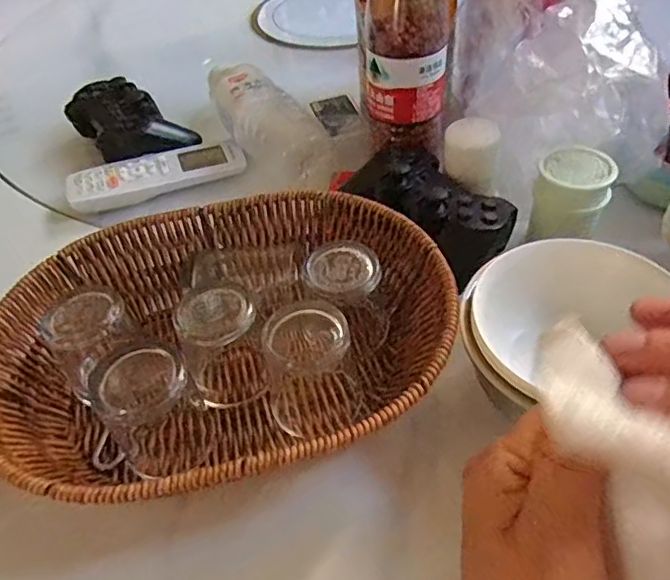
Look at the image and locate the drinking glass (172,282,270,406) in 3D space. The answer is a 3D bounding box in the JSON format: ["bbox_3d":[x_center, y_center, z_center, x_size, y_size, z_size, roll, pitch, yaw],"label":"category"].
[{"bbox_3d":[-0.068,0.032,0.343,0.049,0.069,0.050,-24,49,-15],"label":"drinking glass"}]

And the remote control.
[{"bbox_3d":[-0.162,-0.107,0.519,0.154,0.018,0.047,-19,47,-11],"label":"remote control"}]

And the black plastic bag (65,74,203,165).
[{"bbox_3d":[-0.206,-0.172,0.566,0.088,0.039,0.131,-31,51,-21],"label":"black plastic bag"}]

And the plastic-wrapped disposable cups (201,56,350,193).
[{"bbox_3d":[-0.067,-0.166,0.539,0.069,0.048,0.210,-30,50,-20],"label":"plastic-wrapped disposable cups"}]

